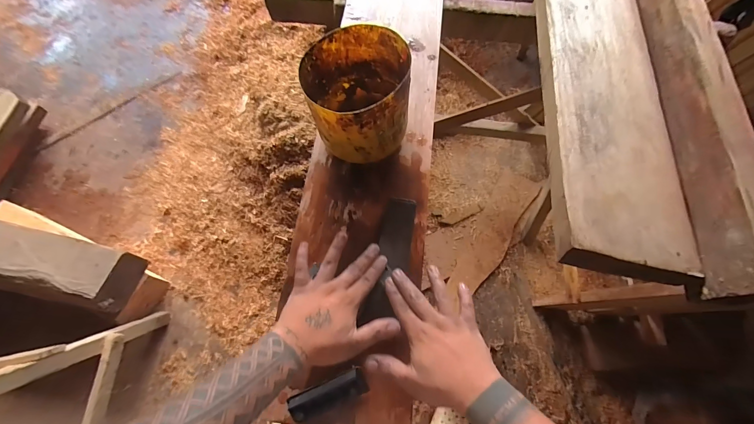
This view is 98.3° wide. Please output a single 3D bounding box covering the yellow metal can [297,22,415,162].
[{"bbox_3d":[-0.029,-0.187,0.551,0.160,0.156,0.167,0,68,-1],"label":"yellow metal can"}]

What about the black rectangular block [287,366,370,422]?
[{"bbox_3d":[-0.067,0.249,0.447,0.106,0.031,0.036,-19,70,-8],"label":"black rectangular block"}]

